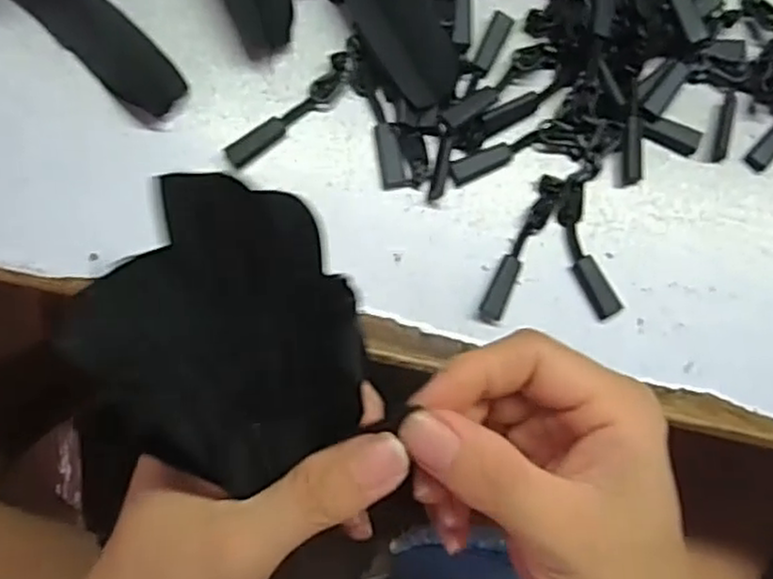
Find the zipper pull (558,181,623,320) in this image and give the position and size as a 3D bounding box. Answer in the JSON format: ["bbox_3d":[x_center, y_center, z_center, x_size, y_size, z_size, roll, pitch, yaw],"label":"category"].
[{"bbox_3d":[0.074,-0.014,0.266,0.012,0.004,0.051,-15,83,-5],"label":"zipper pull"}]

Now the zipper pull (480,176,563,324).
[{"bbox_3d":[0.049,-0.015,0.265,0.009,0.004,0.059,27,82,1],"label":"zipper pull"}]

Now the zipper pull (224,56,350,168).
[{"bbox_3d":[-0.035,-0.067,0.267,0.058,0.005,0.010,-41,86,-7],"label":"zipper pull"}]

